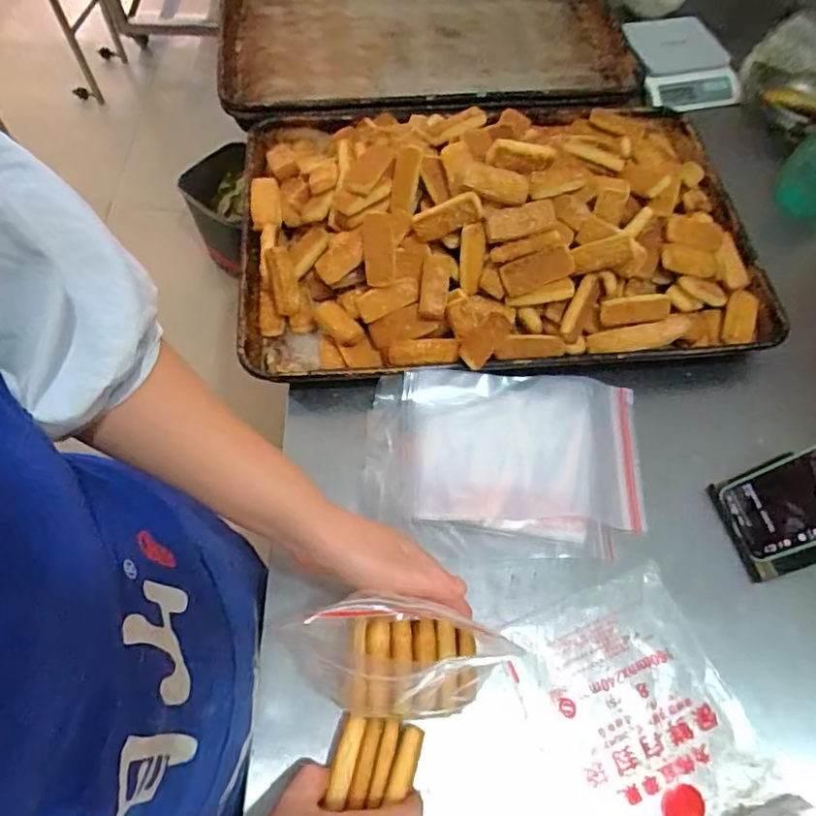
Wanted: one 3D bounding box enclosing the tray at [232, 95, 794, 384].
[{"bbox_3d":[0.110,-0.244,0.682,0.598,0.123,0.406,-5,62,-5],"label":"tray"}]

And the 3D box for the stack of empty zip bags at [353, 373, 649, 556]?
[{"bbox_3d":[0.099,0.050,0.586,0.278,0.028,0.190,5,62,-5],"label":"stack of empty zip bags"}]

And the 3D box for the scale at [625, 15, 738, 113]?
[{"bbox_3d":[0.420,-0.539,0.911,0.159,0.044,0.177,-6,62,-6],"label":"scale"}]

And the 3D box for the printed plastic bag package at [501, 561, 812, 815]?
[{"bbox_3d":[0.198,0.264,0.503,0.171,0.009,0.206,-19,64,-12],"label":"printed plastic bag package"}]

